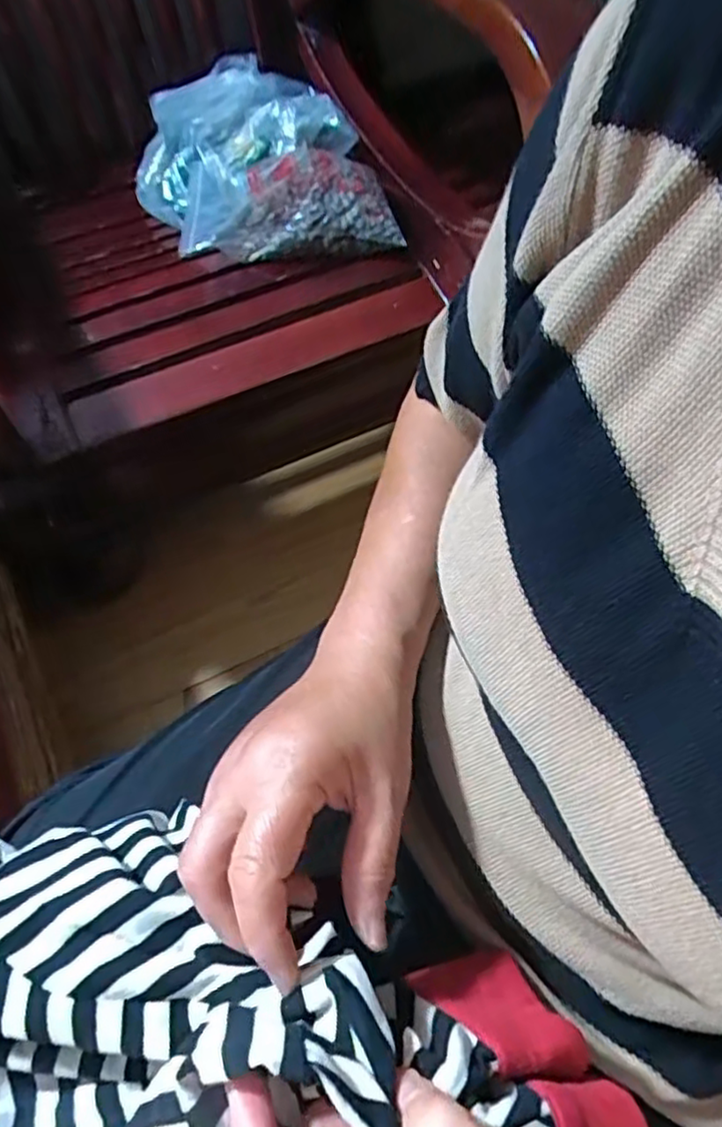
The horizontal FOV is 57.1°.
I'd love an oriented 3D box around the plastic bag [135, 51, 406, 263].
[{"bbox_3d":[-0.104,-0.438,0.745,0.225,0.114,0.314,-25,64,-14],"label":"plastic bag"}]

